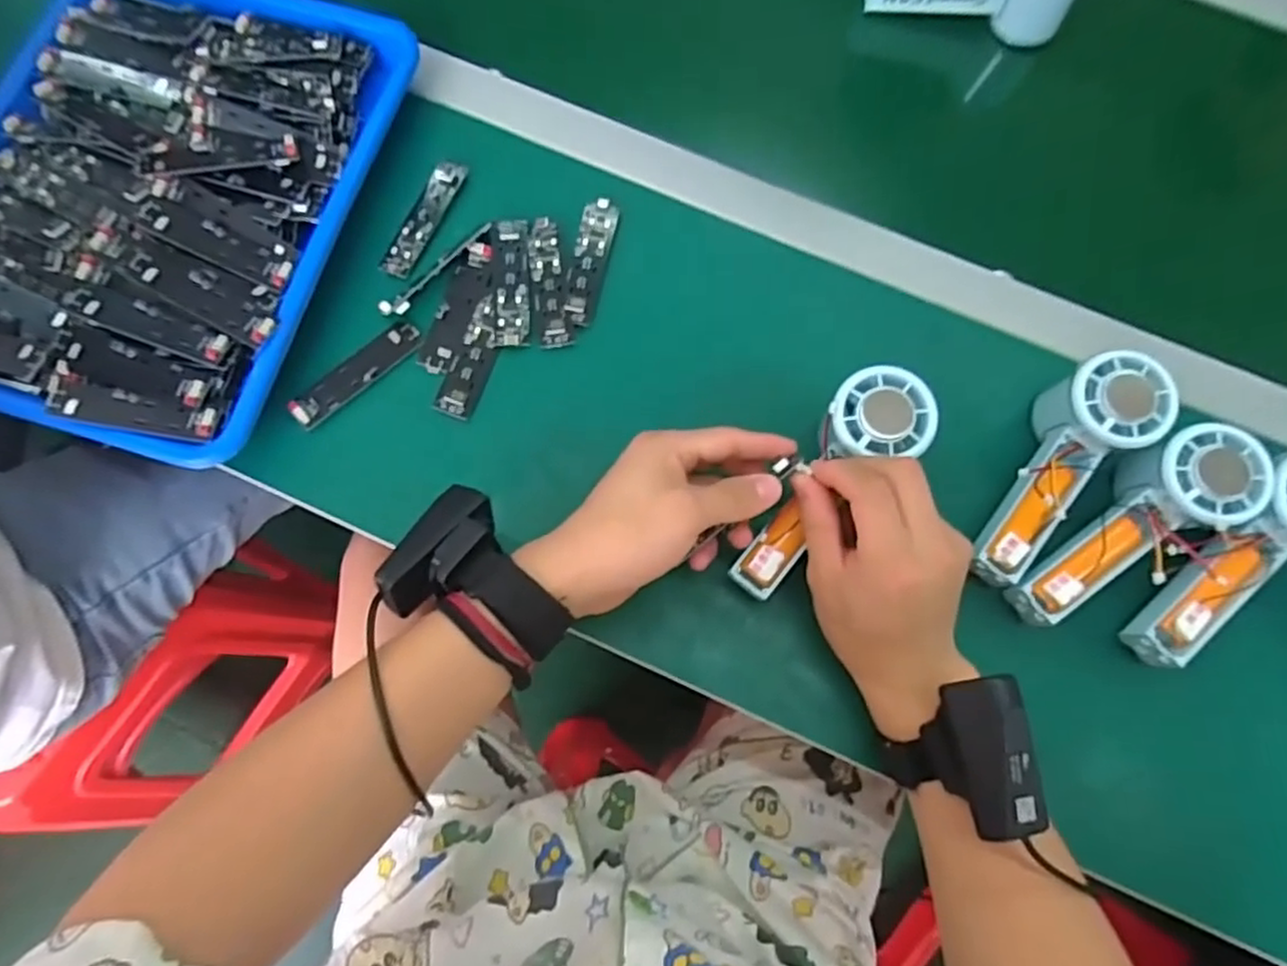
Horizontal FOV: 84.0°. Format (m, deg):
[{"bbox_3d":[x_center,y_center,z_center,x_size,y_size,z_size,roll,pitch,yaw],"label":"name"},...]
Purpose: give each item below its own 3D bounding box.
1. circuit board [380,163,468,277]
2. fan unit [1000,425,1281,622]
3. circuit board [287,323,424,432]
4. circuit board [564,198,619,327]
[{"bbox_3d":[-0.151,-0.184,0.489,0.021,0.006,0.092,24,77,5],"label":"circuit board"},{"bbox_3d":[0.280,0.024,0.409,0.153,0.035,0.057,-39,80,4],"label":"fan unit"},{"bbox_3d":[-0.184,-0.072,0.458,0.091,0.009,0.022,-43,80,-10],"label":"circuit board"},{"bbox_3d":[-0.035,-0.151,0.483,0.024,0.004,0.095,9,76,1],"label":"circuit board"}]

